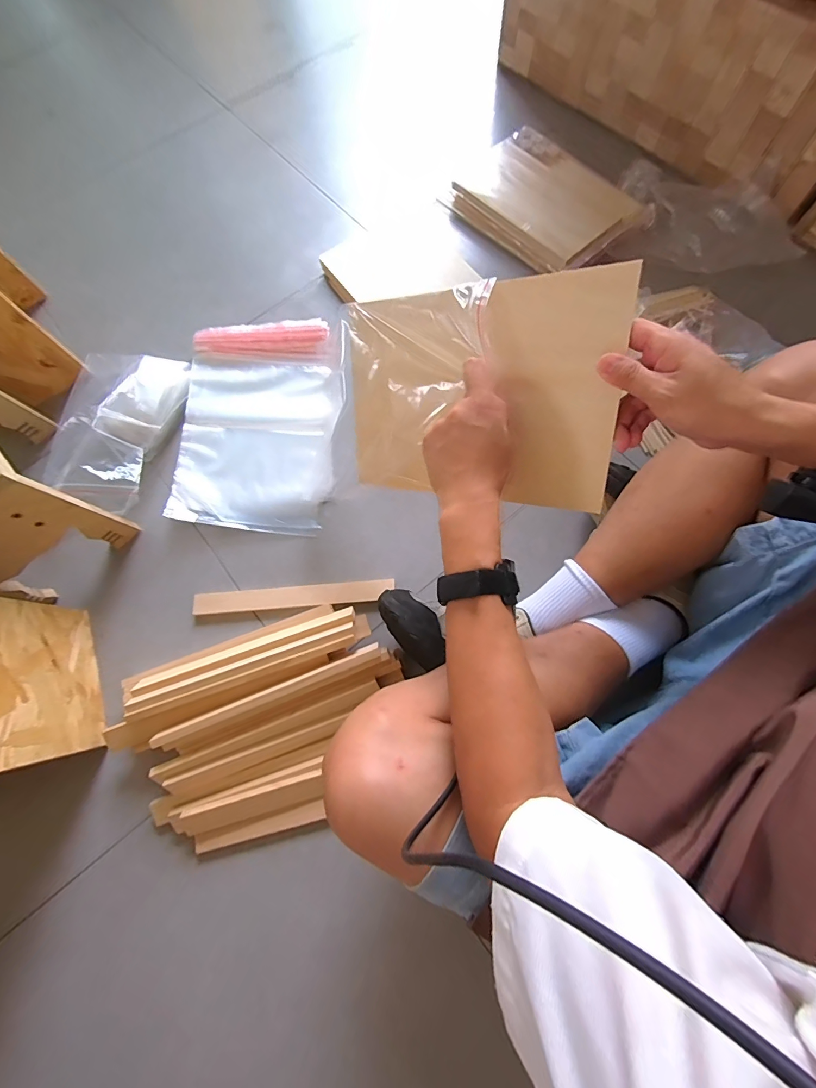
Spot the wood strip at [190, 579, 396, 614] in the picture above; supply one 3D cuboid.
[{"bbox_3d":[-0.171,0.078,0.597,0.295,0.013,0.032,-4,73,1],"label":"wood strip"}]

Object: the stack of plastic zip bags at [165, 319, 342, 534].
[{"bbox_3d":[-0.249,-0.208,0.680,0.262,0.034,0.378,2,73,3],"label":"stack of plastic zip bags"}]

